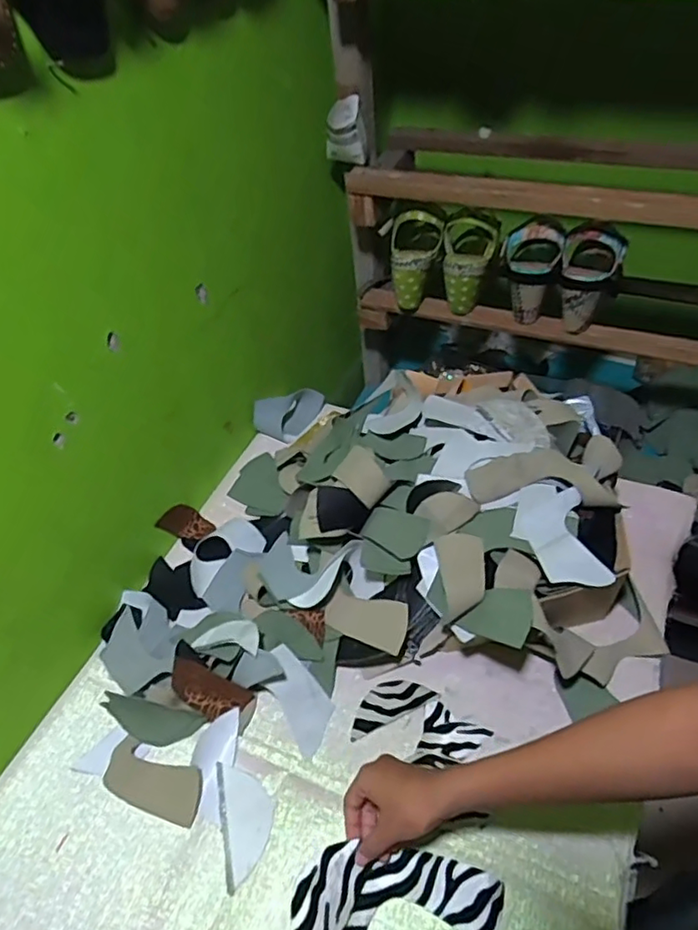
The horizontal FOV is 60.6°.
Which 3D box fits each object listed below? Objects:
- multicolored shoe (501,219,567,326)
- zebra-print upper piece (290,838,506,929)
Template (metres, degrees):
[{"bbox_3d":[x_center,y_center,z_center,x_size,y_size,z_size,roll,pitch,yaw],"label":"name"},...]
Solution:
[{"bbox_3d":[0.262,-0.287,0.869,0.081,0.129,0.091,9,49,14],"label":"multicolored shoe"},{"bbox_3d":[0.037,0.400,0.510,0.155,0.031,0.150,18,51,19],"label":"zebra-print upper piece"}]

